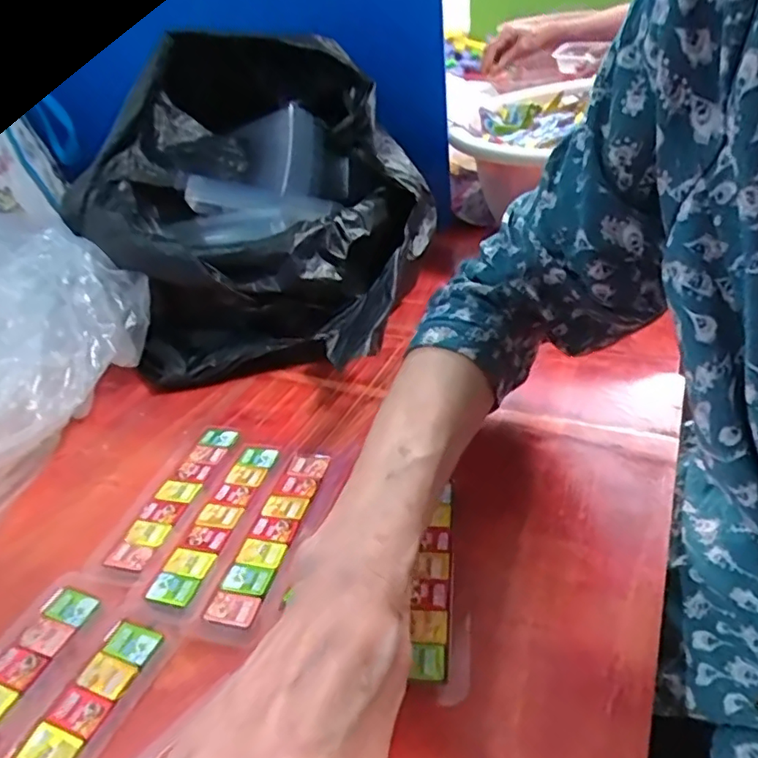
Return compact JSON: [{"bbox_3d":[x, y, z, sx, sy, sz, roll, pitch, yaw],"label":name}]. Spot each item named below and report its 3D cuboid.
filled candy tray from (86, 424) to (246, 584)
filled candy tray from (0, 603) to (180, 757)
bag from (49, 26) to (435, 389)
[{"bbox_3d":[-0.129,0.069,0.374,0.042,0.005,0.140,4,37,16],"label":"filled candy tray"},{"bbox_3d":[-0.142,0.157,0.247,0.043,0.006,0.135,10,39,23],"label":"filled candy tray"},{"bbox_3d":[-0.104,-0.136,0.486,0.276,0.197,0.234,-1,36,7],"label":"bag"}]

